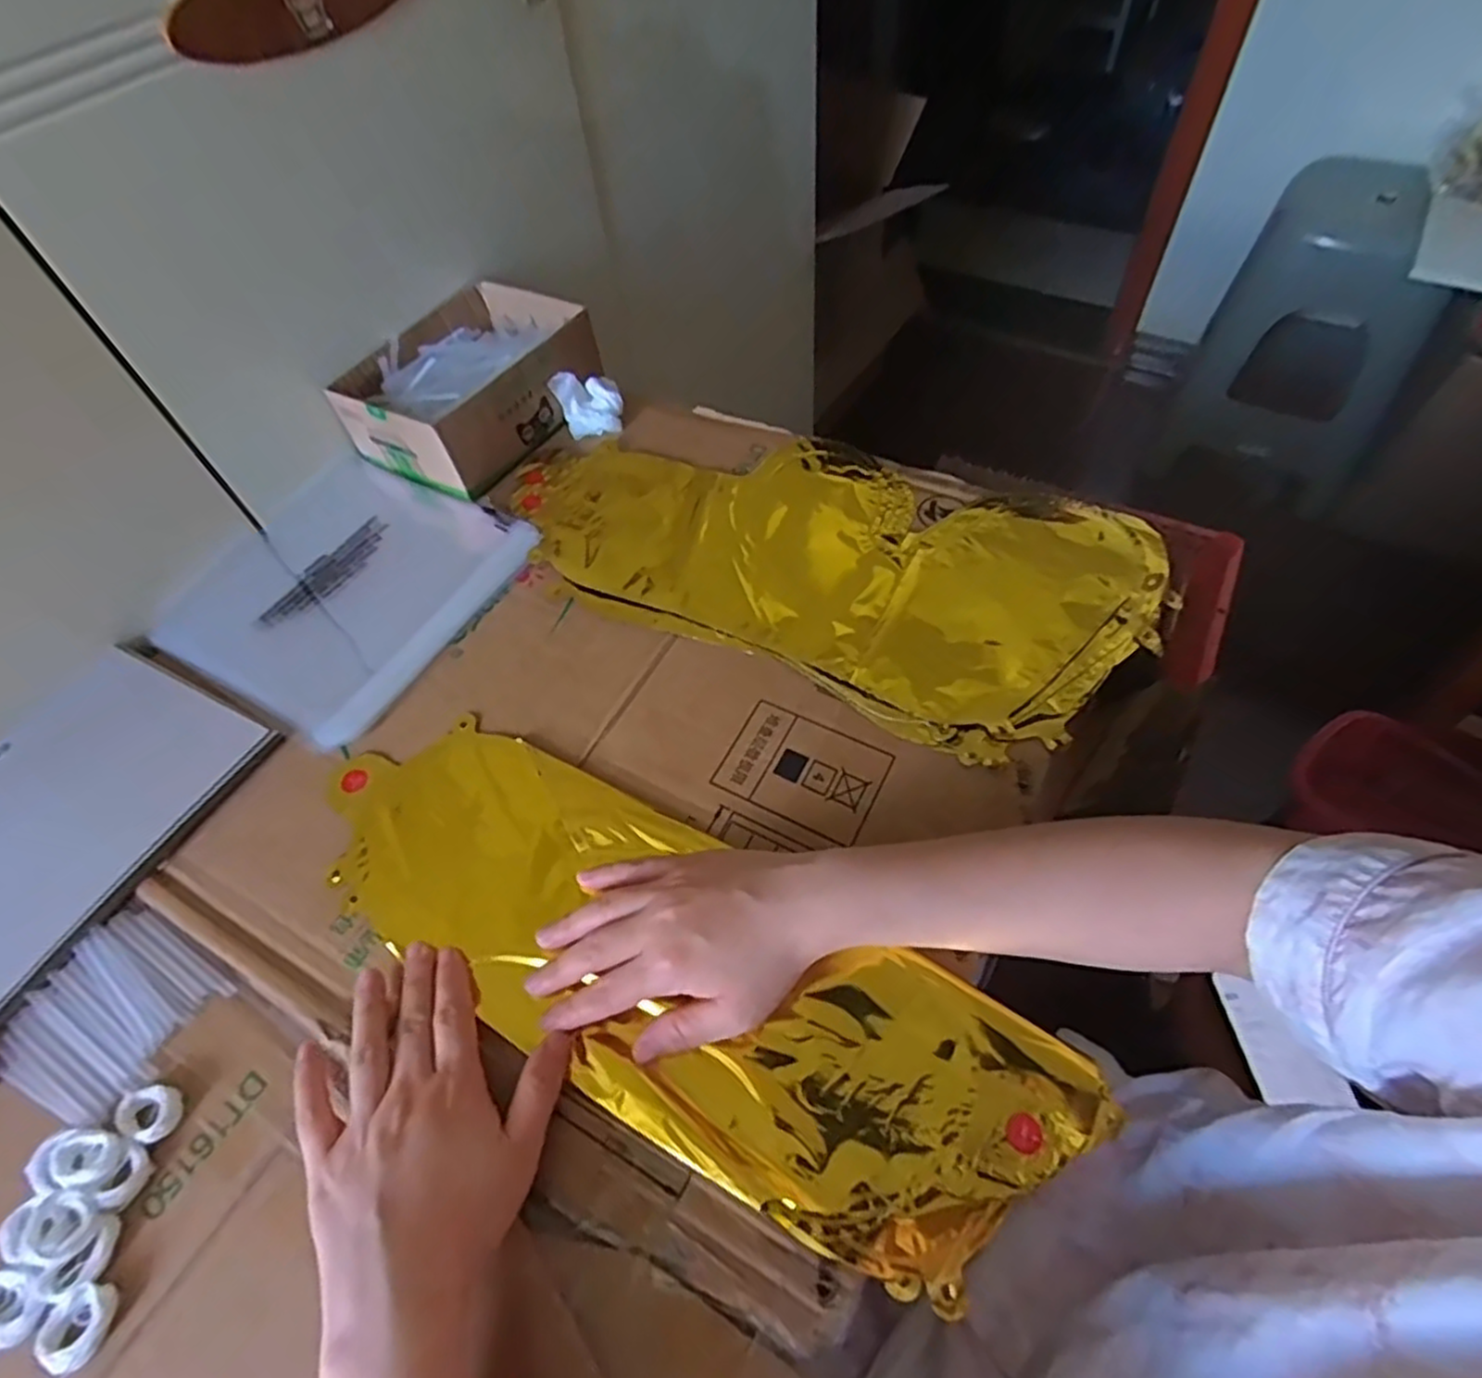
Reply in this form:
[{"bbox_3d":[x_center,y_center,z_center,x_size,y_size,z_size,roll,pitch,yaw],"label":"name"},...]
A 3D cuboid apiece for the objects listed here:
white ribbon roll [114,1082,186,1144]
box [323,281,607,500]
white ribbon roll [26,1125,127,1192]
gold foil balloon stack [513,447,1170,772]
[{"bbox_3d":[-0.277,0.197,0.348,0.030,0.007,0.022,15,58,14],"label":"white ribbon roll"},{"bbox_3d":[-0.231,-0.265,0.634,0.160,0.062,0.200,26,61,20],"label":"box"},{"bbox_3d":[-0.299,0.212,0.336,0.040,0.009,0.024,-2,56,2],"label":"white ribbon roll"},{"bbox_3d":[0.050,-0.105,0.531,0.438,0.010,0.220,24,61,19],"label":"gold foil balloon stack"}]

